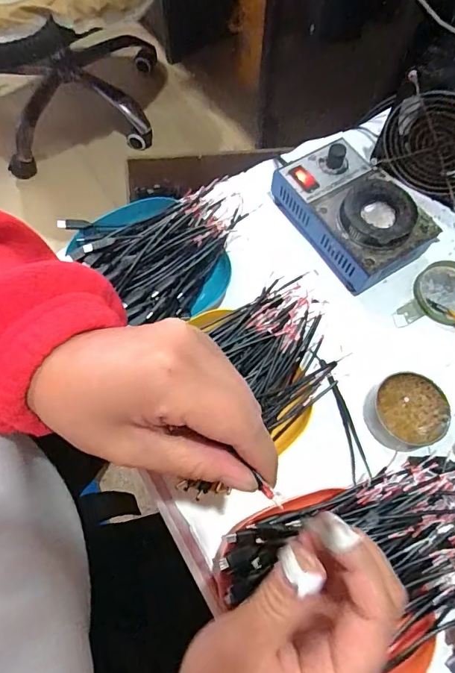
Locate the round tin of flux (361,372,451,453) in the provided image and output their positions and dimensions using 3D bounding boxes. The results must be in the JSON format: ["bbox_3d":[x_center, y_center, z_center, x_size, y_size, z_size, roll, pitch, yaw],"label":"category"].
[{"bbox_3d":[0.153,0.066,0.391,0.064,0.027,0.061,0,67,-1],"label":"round tin of flux"}]

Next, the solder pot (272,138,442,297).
[{"bbox_3d":[0.124,-0.127,0.455,0.098,0.066,0.145,-31,71,-13],"label":"solder pot"}]

